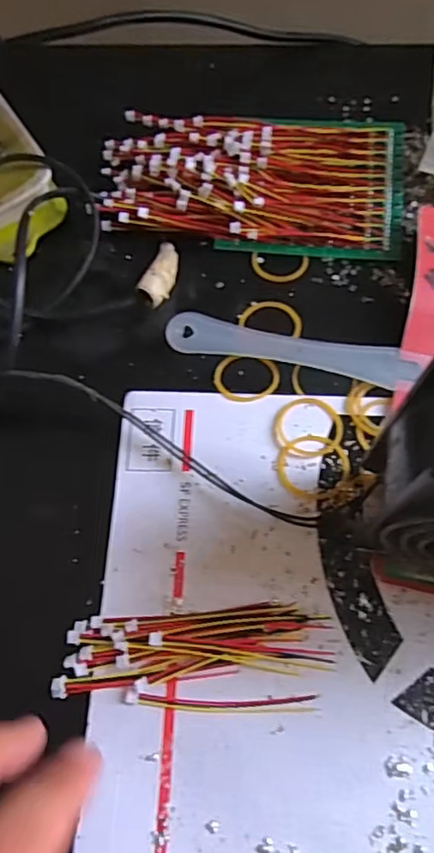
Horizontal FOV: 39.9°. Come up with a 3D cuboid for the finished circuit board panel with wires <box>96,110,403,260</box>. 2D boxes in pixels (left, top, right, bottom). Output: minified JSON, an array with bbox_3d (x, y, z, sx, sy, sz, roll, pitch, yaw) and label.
[{"bbox_3d":[0.020,-0.139,0.331,0.163,0.018,0.087,5,66,3],"label":"finished circuit board panel with wires"}]

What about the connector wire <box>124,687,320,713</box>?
[{"bbox_3d":[0.001,0.106,0.229,0.073,0.004,0.007,2,66,2],"label":"connector wire"}]

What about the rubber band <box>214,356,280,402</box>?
[{"bbox_3d":[0.014,-0.023,0.288,0.031,0.005,0.026,6,68,3],"label":"rubber band"}]

